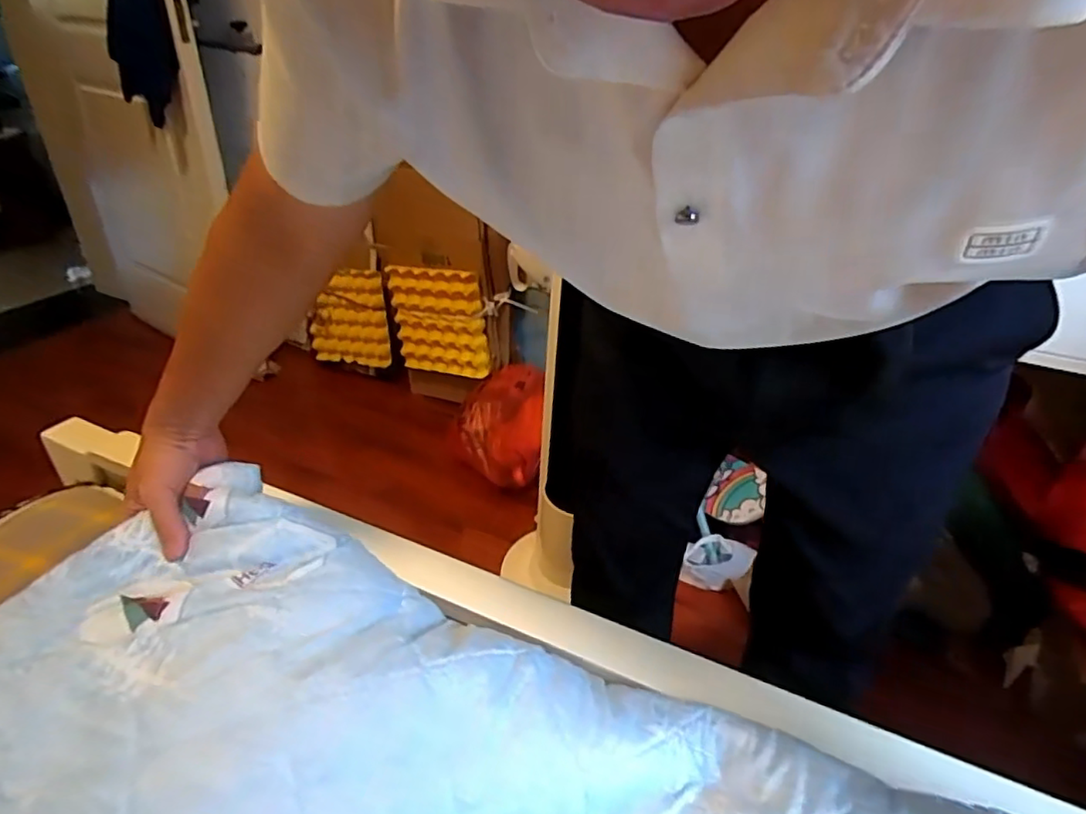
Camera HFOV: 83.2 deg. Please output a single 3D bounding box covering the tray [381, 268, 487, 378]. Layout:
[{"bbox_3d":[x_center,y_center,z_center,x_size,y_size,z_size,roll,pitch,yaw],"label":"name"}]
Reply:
[{"bbox_3d":[-0.285,-0.228,1.667,0.304,0.299,0.057,10,32,16],"label":"tray"}]

